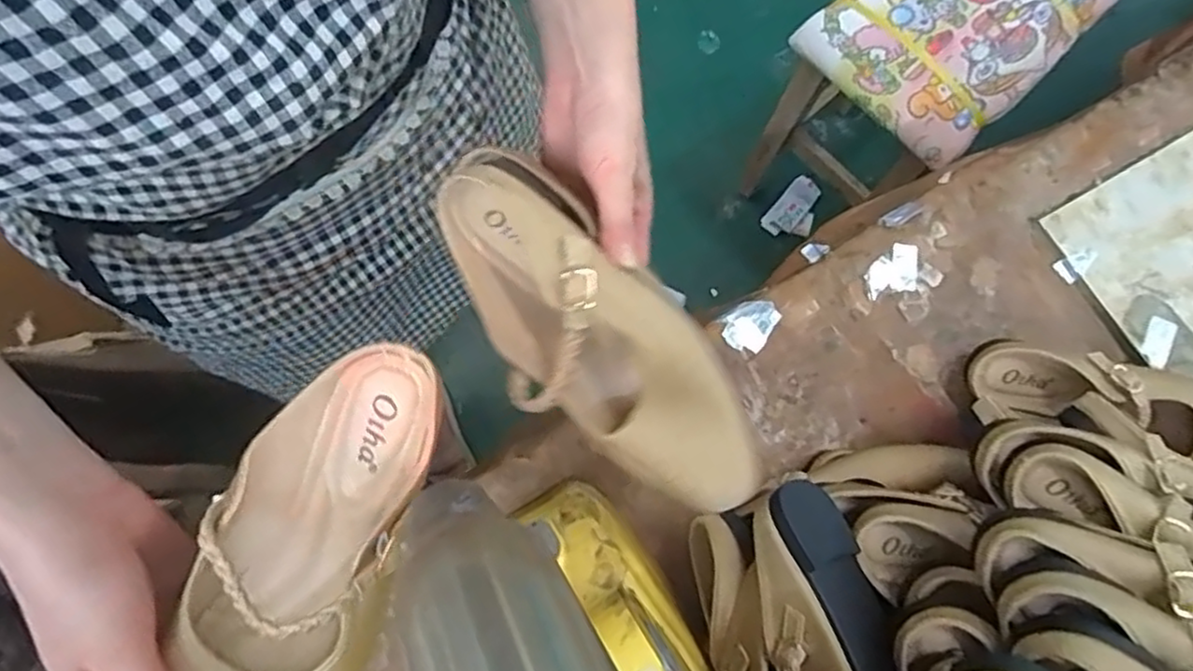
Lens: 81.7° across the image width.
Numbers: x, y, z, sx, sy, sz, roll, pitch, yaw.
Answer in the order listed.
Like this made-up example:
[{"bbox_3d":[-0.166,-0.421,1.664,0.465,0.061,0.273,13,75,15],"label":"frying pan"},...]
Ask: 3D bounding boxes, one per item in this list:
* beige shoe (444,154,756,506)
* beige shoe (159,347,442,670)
[{"bbox_3d":[-0.007,0.001,0.374,0.085,0.074,0.225,-41,77,-9],"label":"beige shoe"},{"bbox_3d":[-0.137,0.108,0.311,0.082,0.050,0.213,18,75,4],"label":"beige shoe"}]

